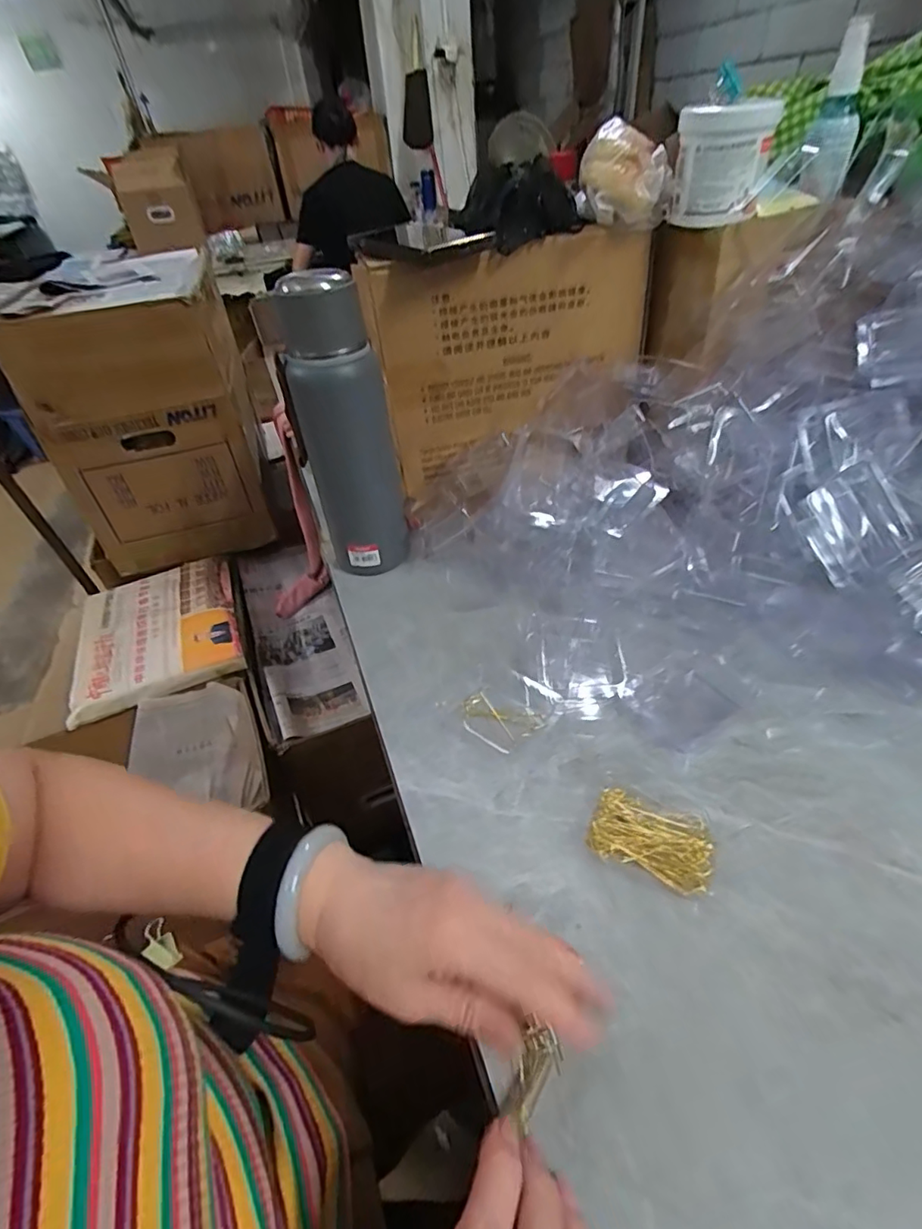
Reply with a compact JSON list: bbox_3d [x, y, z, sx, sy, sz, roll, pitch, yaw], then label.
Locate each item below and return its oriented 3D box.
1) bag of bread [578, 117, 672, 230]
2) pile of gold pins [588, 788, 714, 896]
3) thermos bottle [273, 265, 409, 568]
[{"bbox_3d":[0.144,-0.384,0.486,0.077,0.065,0.104,6,43,13],"label":"bag of bread"},{"bbox_3d":[0.119,0.140,0.346,0.070,0.022,0.043,16,46,22],"label":"pile of gold pins"},{"bbox_3d":[-0.109,-0.169,0.526,0.088,0.264,0.078,-8,42,-3],"label":"thermos bottle"}]

